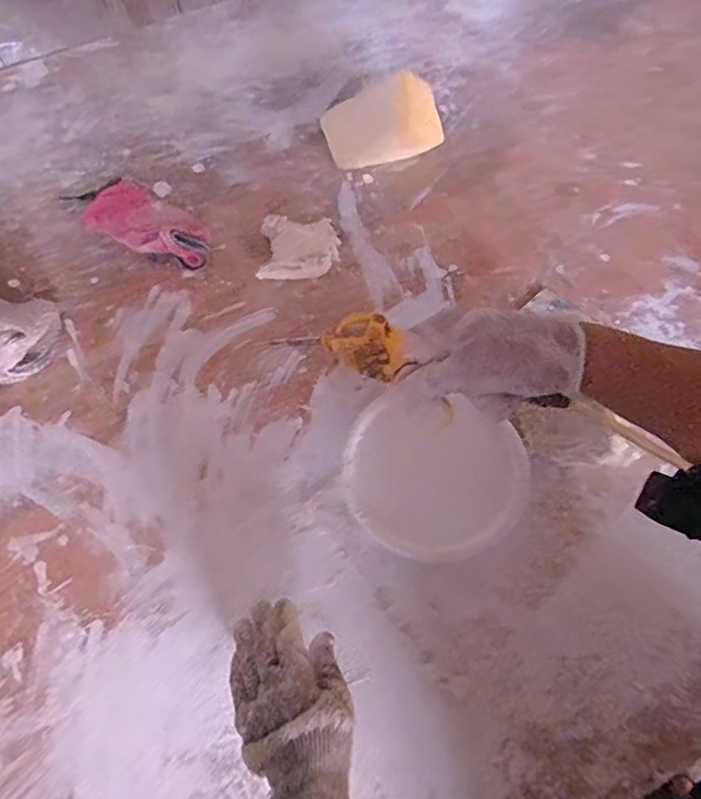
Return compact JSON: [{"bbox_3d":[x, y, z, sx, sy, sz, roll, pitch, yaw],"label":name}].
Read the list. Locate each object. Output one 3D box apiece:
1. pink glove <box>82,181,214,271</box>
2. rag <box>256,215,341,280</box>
[{"bbox_3d":[-0.261,-0.232,0.713,0.189,0.062,0.092,30,68,15],"label":"pink glove"},{"bbox_3d":[-0.065,-0.196,0.708,0.097,0.031,0.092,0,64,1],"label":"rag"}]

